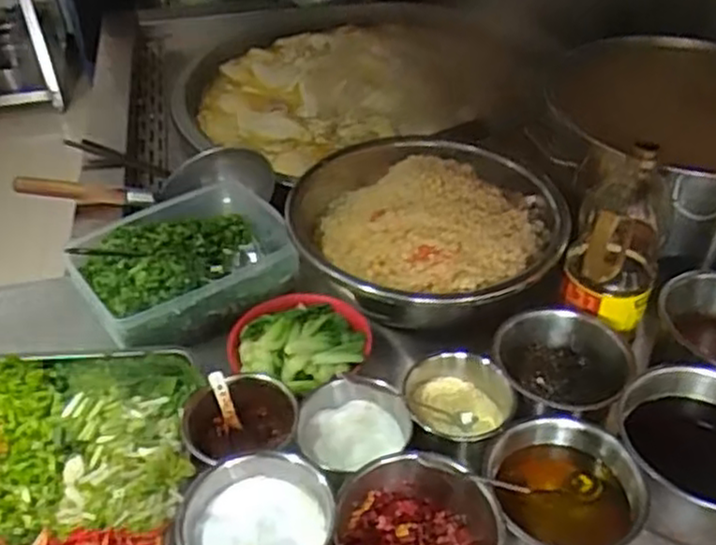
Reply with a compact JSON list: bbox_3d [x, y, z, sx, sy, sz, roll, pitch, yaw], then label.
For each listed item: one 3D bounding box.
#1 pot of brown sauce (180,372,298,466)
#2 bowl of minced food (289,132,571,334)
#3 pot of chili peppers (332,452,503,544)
[{"bbox_3d":[-0.121,0.170,0.792,0.117,0.080,0.114,-1,40,1],"label":"pot of brown sauce"},{"bbox_3d":[0.087,-0.084,1.013,0.363,0.116,0.351,-1,40,1],"label":"bowl of minced food"},{"bbox_3d":[0.056,0.250,0.703,0.145,0.102,0.148,-1,40,1],"label":"pot of chili peppers"}]

